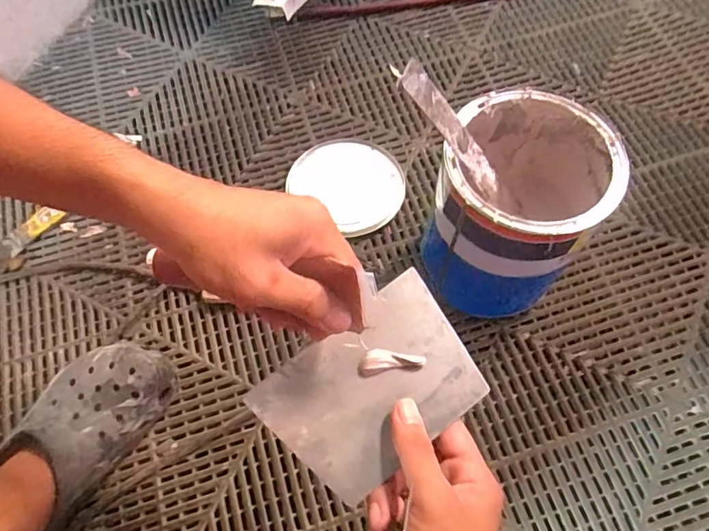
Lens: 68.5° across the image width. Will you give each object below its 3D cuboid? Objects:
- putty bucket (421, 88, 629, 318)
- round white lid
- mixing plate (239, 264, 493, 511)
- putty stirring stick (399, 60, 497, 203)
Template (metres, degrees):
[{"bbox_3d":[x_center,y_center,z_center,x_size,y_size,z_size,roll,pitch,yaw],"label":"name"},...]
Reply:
[{"bbox_3d":[0.173,-0.061,0.558,0.179,0.197,0.155,-39,70,-13],"label":"putty bucket"},{"bbox_3d":[0.000,-0.115,0.694,0.143,0.017,0.135,-1,66,3],"label":"round white lid"},{"bbox_3d":[0.012,0.078,0.338,0.136,0.008,0.095,-36,69,-10],"label":"mixing plate"},{"bbox_3d":[0.093,-0.114,0.467,0.006,0.188,0.025,28,85,42],"label":"putty stirring stick"}]

